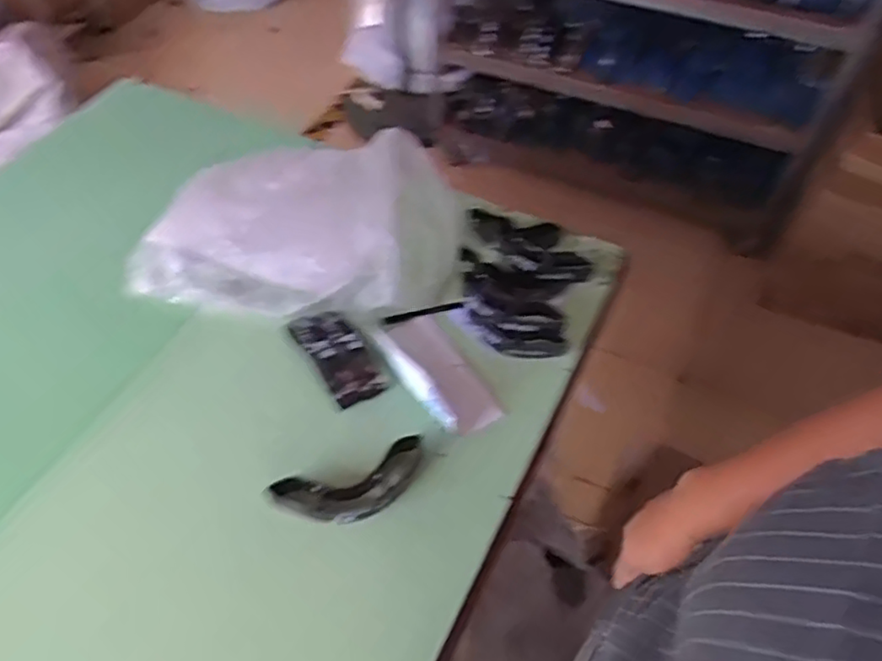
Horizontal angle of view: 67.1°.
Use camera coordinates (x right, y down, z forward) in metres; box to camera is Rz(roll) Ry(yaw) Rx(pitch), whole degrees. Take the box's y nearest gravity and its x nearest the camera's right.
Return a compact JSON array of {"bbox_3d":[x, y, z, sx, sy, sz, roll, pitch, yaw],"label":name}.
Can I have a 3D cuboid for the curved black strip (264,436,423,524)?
[{"bbox_3d":[-0.107,0.189,0.806,0.194,0.039,0.074,-16,54,-12],"label":"curved black strip"}]

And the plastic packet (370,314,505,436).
[{"bbox_3d":[-0.003,0.051,0.916,0.102,0.046,0.203,-30,58,-21],"label":"plastic packet"}]

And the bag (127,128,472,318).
[{"bbox_3d":[-0.216,-0.170,1.025,0.496,0.125,0.302,2,52,1],"label":"bag"}]

